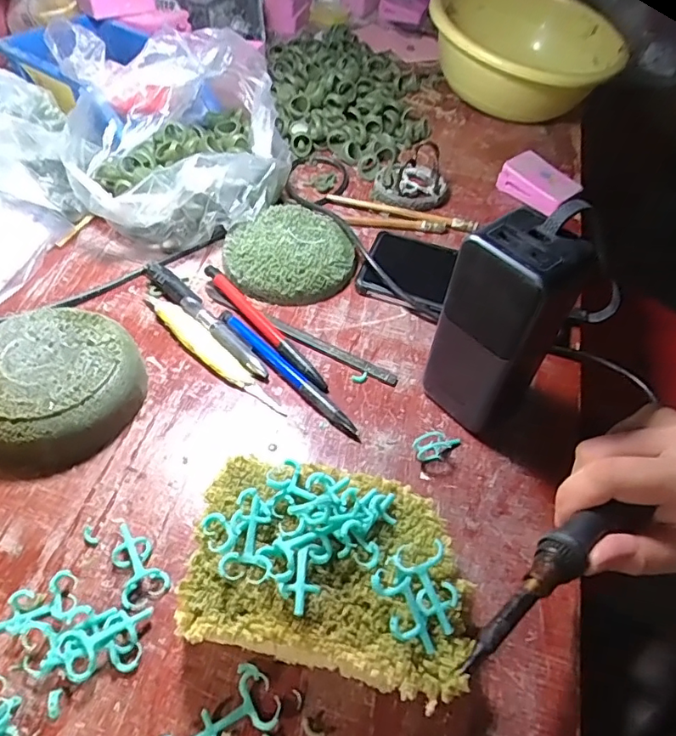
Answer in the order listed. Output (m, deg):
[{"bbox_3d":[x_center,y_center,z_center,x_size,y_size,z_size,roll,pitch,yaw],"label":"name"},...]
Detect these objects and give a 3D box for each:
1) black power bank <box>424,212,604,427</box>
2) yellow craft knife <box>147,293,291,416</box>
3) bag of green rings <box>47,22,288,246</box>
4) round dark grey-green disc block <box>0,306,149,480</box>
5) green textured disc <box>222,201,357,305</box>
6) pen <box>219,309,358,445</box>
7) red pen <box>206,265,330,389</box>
[{"bbox_3d":[0.094,-0.018,0.317,0.061,0.135,0.043,39,57,24],"label":"black power bank"},{"bbox_3d":[-0.092,-0.014,0.379,0.018,0.009,0.141,-34,61,-30],"label":"yellow craft knife"},{"bbox_3d":[-0.143,-0.206,0.474,0.190,0.105,0.205,-7,51,-12],"label":"bag of green rings"},{"bbox_3d":[-0.174,0.012,0.333,0.095,0.035,0.101,3,50,-4],"label":"round dark grey-green disc block"},{"bbox_3d":[-0.040,-0.095,0.443,0.099,0.022,0.101,3,50,-4],"label":"green textured disc"},{"bbox_3d":[-0.037,0.002,0.371,0.011,0.008,0.141,-35,62,-30],"label":"pen"},{"bbox_3d":[-0.054,-0.032,0.394,0.011,0.012,0.142,-31,60,-28],"label":"red pen"}]

